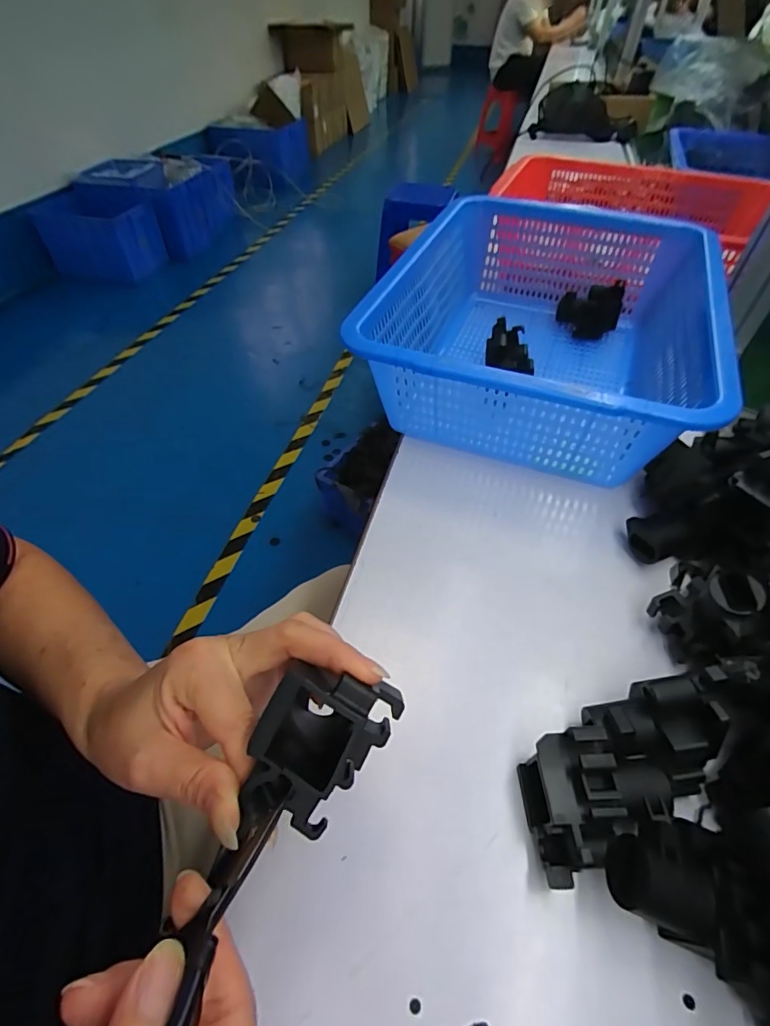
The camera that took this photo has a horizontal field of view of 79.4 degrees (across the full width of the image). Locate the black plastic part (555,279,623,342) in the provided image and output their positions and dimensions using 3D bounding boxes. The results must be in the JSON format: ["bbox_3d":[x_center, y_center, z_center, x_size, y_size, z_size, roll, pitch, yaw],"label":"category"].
[{"bbox_3d":[0.250,-0.252,0.566,0.073,0.052,0.033,19,53,15],"label":"black plastic part"}]

